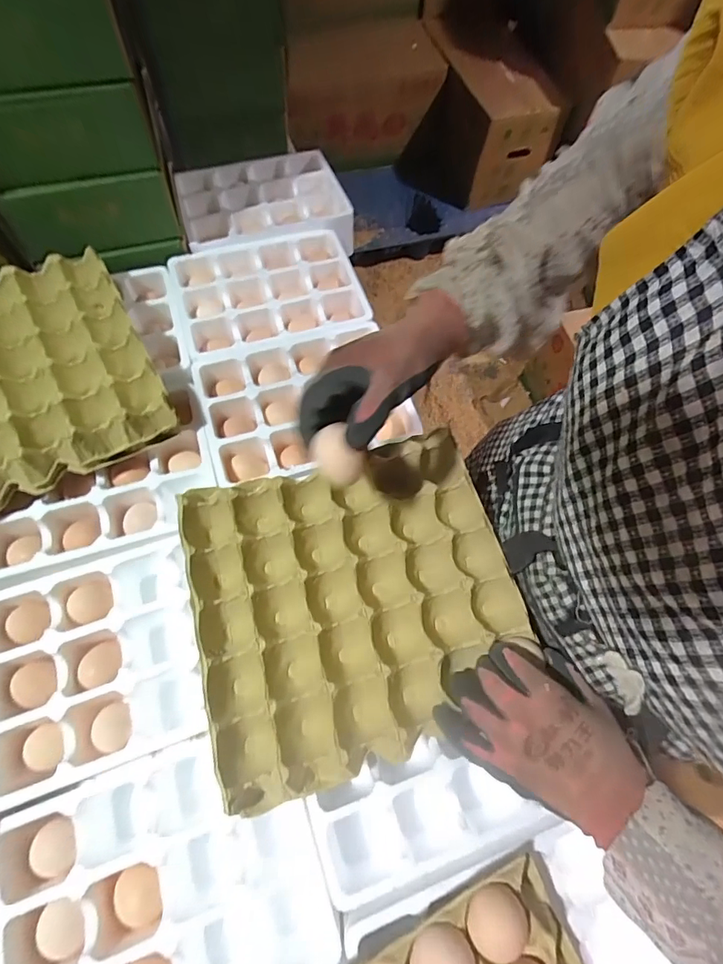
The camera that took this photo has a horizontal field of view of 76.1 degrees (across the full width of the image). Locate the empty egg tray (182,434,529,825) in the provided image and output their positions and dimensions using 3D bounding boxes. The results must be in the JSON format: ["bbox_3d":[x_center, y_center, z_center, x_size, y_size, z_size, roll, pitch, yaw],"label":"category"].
[{"bbox_3d":[-0.005,0.105,0.438,0.285,0.045,0.279,-14,67,-8],"label":"empty egg tray"}]

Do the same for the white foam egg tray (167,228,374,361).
[{"bbox_3d":[-0.125,-0.261,0.633,0.241,0.048,0.199,-17,69,-11],"label":"white foam egg tray"}]

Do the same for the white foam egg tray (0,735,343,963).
[{"bbox_3d":[-0.156,0.332,0.388,0.239,0.077,0.179,-16,69,-11],"label":"white foam egg tray"}]

